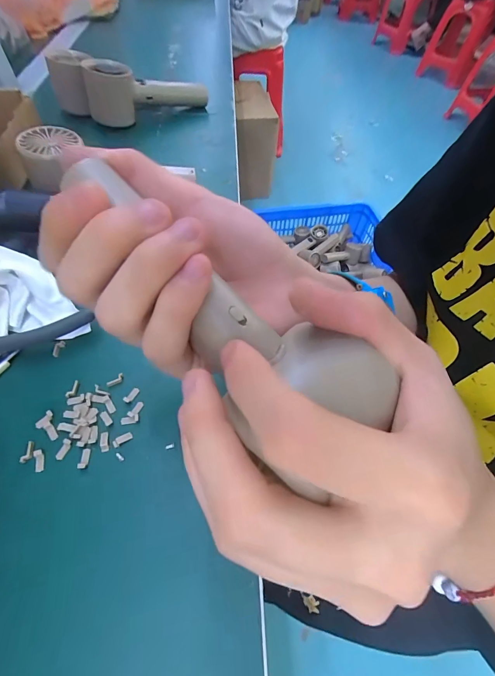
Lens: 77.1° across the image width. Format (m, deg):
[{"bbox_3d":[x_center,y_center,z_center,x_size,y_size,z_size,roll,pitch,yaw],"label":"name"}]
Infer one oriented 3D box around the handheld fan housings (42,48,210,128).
[{"bbox_3d":[-0.172,-0.367,0.443,0.181,0.067,0.130,-30,63,-20],"label":"handheld fan housings"}]

